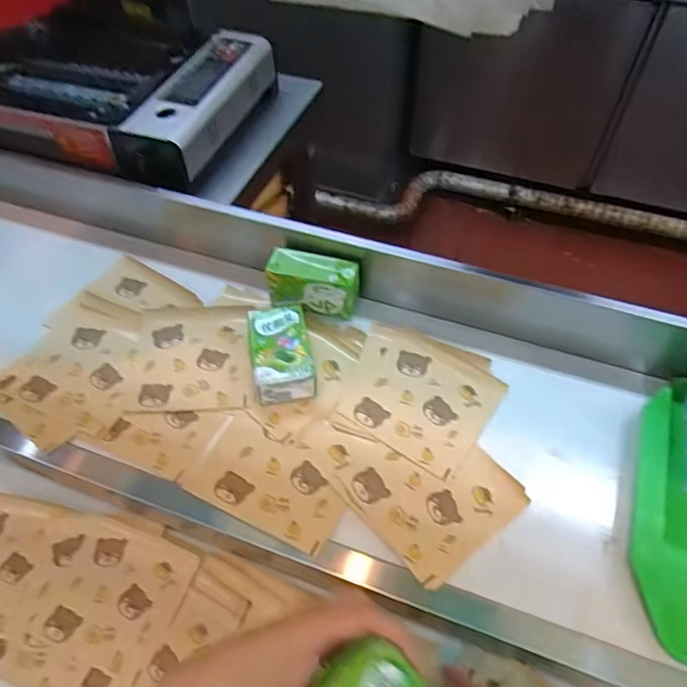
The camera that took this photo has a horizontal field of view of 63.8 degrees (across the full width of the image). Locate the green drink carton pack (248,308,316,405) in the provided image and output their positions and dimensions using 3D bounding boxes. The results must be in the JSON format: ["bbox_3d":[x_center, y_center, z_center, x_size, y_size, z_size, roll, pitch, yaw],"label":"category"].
[{"bbox_3d":[-0.072,0.009,0.636,0.063,0.045,0.114,-8,54,-5],"label":"green drink carton pack"}]

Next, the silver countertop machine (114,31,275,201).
[{"bbox_3d":[-0.209,-0.359,0.835,0.104,0.090,0.336,16,55,12],"label":"silver countertop machine"}]

